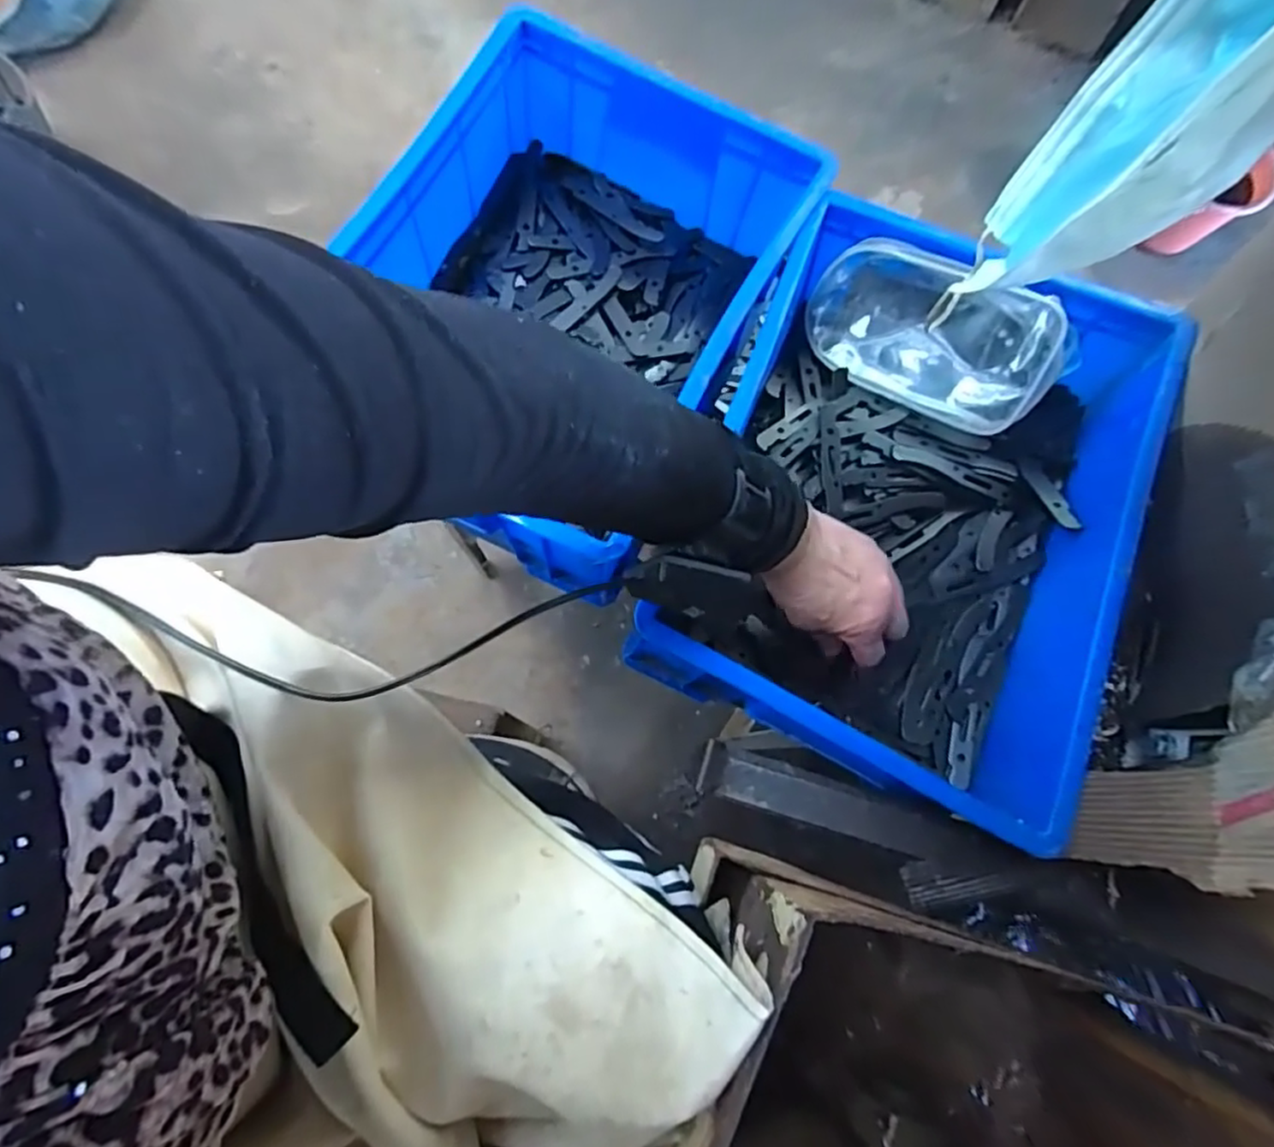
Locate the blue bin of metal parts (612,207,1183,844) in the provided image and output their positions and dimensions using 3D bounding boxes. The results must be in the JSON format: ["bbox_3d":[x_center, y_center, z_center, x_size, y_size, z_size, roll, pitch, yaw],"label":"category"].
[{"bbox_3d":[0.205,-0.053,0.514,0.280,0.115,0.403,23,78,4],"label":"blue bin of metal parts"}]

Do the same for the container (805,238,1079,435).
[{"bbox_3d":[0.245,-0.200,0.563,0.202,0.060,0.113,33,117,16],"label":"container"}]

